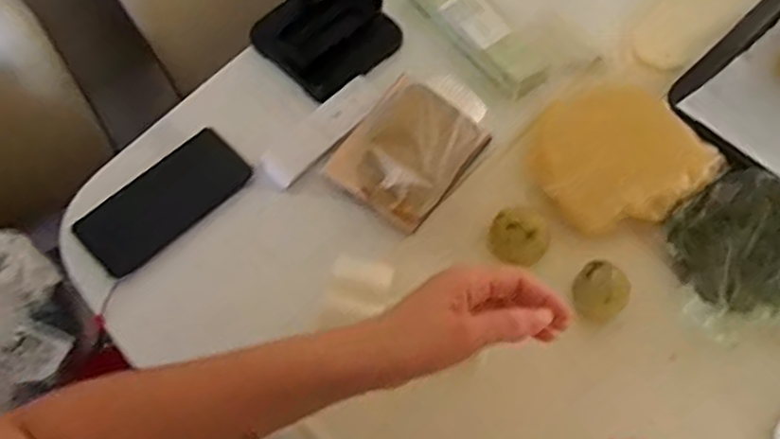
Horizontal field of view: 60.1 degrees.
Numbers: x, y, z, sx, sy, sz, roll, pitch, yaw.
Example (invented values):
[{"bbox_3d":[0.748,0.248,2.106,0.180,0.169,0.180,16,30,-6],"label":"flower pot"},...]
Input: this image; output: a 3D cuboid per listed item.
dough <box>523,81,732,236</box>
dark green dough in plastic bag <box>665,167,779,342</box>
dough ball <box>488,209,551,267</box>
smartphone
[{"bbox_3d":[0.209,-0.060,0.627,0.153,0.028,0.142,0,65,0],"label":"dough"},{"bbox_3d":[0.318,0.019,0.574,0.141,0.069,0.132,-11,66,-5],"label":"dark green dough in plastic bag"},{"bbox_3d":[0.118,0.016,0.612,0.054,0.040,0.054,11,66,5],"label":"dough ball"},{"bbox_3d":[-0.211,-0.018,0.633,0.156,0.010,0.076,-41,72,-17],"label":"smartphone"}]

